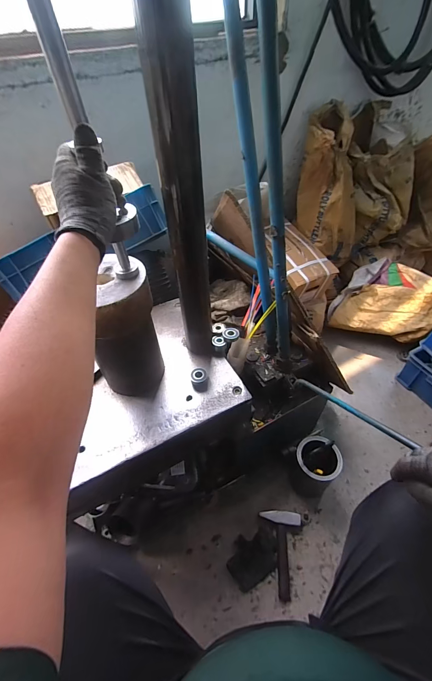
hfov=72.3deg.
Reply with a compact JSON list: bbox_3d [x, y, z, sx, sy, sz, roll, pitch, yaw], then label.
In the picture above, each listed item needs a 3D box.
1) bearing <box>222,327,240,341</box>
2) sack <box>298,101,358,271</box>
[{"bbox_3d":[0.035,-0.015,0.700,0.038,0.013,0.037,-2,48,1],"label":"bearing"},{"bbox_3d":[0.455,-0.592,1.191,0.209,0.580,0.150,-19,24,-14],"label":"sack"}]

